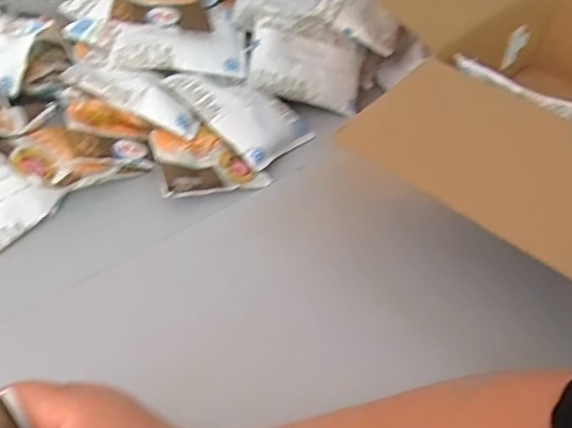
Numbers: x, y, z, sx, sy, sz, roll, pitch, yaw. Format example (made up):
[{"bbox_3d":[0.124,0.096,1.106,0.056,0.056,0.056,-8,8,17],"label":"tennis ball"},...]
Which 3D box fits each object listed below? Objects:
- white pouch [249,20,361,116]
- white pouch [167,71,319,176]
[{"bbox_3d":[0.023,-0.157,0.613,0.117,0.015,0.082,11,80,-19],"label":"white pouch"},{"bbox_3d":[-0.042,-0.104,0.568,0.122,0.022,0.088,46,60,6],"label":"white pouch"}]

